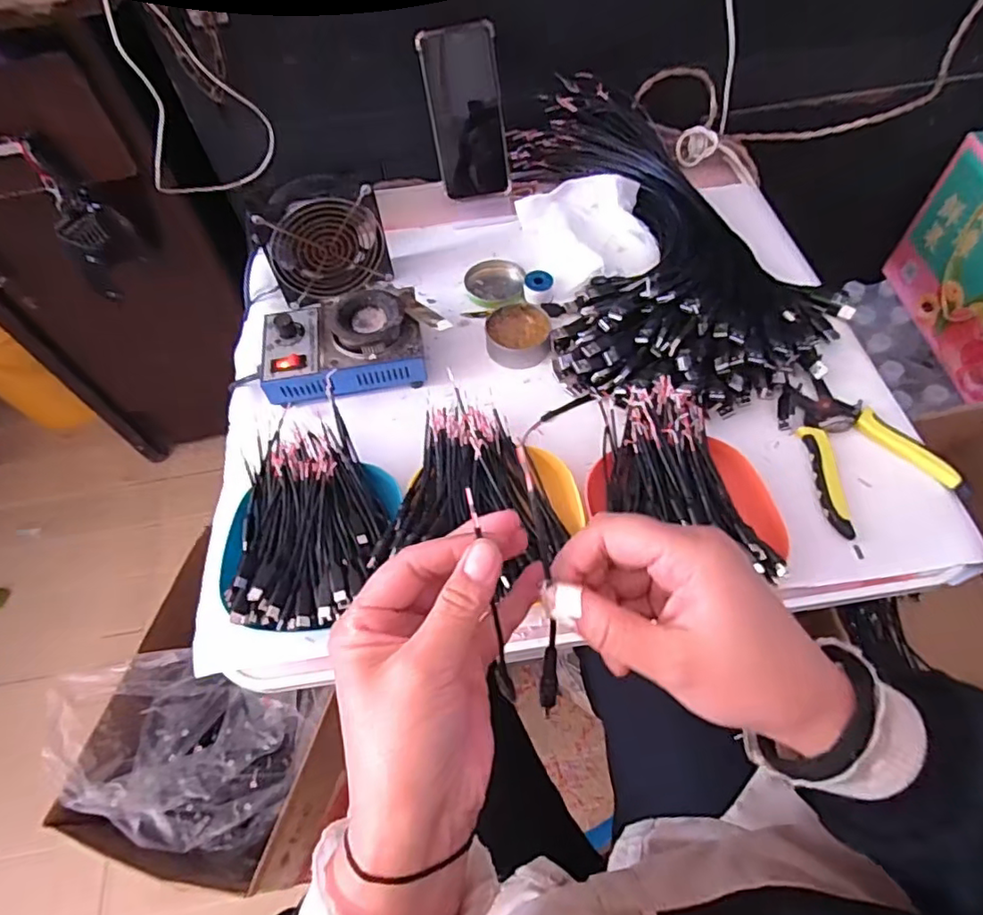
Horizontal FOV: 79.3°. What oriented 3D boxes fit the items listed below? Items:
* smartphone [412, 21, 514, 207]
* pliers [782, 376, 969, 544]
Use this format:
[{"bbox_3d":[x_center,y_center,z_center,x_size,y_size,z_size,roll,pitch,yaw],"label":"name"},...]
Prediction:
[{"bbox_3d":[-0.026,-0.370,0.648,0.079,0.165,0.008,-9,41,3],"label":"smartphone"},{"bbox_3d":[0.310,-0.011,0.500,0.112,0.011,0.140,-14,59,-4],"label":"pliers"}]

